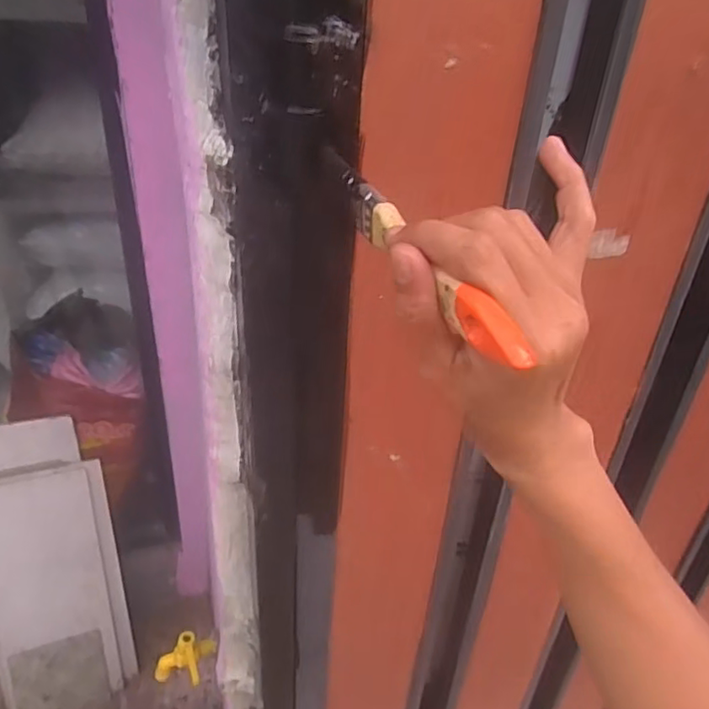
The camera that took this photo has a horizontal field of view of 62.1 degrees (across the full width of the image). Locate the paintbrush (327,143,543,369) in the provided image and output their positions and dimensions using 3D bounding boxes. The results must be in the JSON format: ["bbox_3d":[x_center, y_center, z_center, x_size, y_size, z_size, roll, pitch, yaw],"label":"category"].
[{"bbox_3d":[0.021,-0.045,0.243,0.011,0.015,0.151,-12,46,-25],"label":"paintbrush"}]

